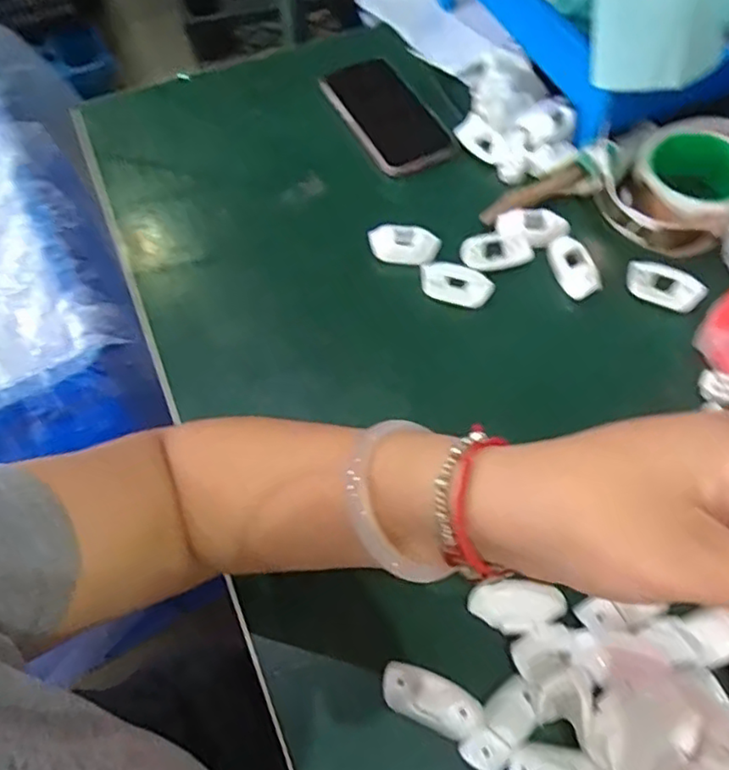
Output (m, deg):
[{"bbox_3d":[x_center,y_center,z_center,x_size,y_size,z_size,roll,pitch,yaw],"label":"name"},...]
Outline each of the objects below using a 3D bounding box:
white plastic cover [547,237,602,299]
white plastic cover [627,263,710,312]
[{"bbox_3d":[0.162,-0.091,0.498,0.027,0.017,0.052,-17,62,-8],"label":"white plastic cover"},{"bbox_3d":[0.231,-0.076,0.492,0.058,0.014,0.026,21,64,12],"label":"white plastic cover"}]

